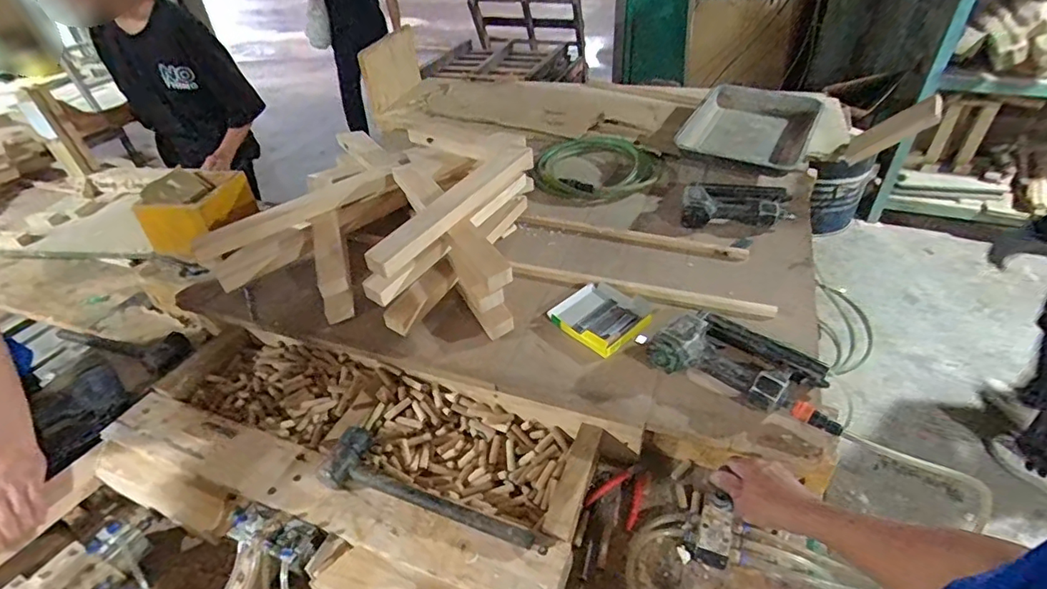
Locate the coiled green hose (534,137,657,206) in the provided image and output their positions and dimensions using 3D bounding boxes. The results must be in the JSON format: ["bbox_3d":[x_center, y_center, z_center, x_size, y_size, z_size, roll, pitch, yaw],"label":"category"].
[{"bbox_3d":[0.181,-0.333,1.335,0.305,0.043,0.359,4,40,10],"label":"coiled green hose"}]

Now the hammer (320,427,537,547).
[{"bbox_3d":[-0.141,0.287,0.734,0.323,0.057,0.098,16,43,23],"label":"hammer"}]

